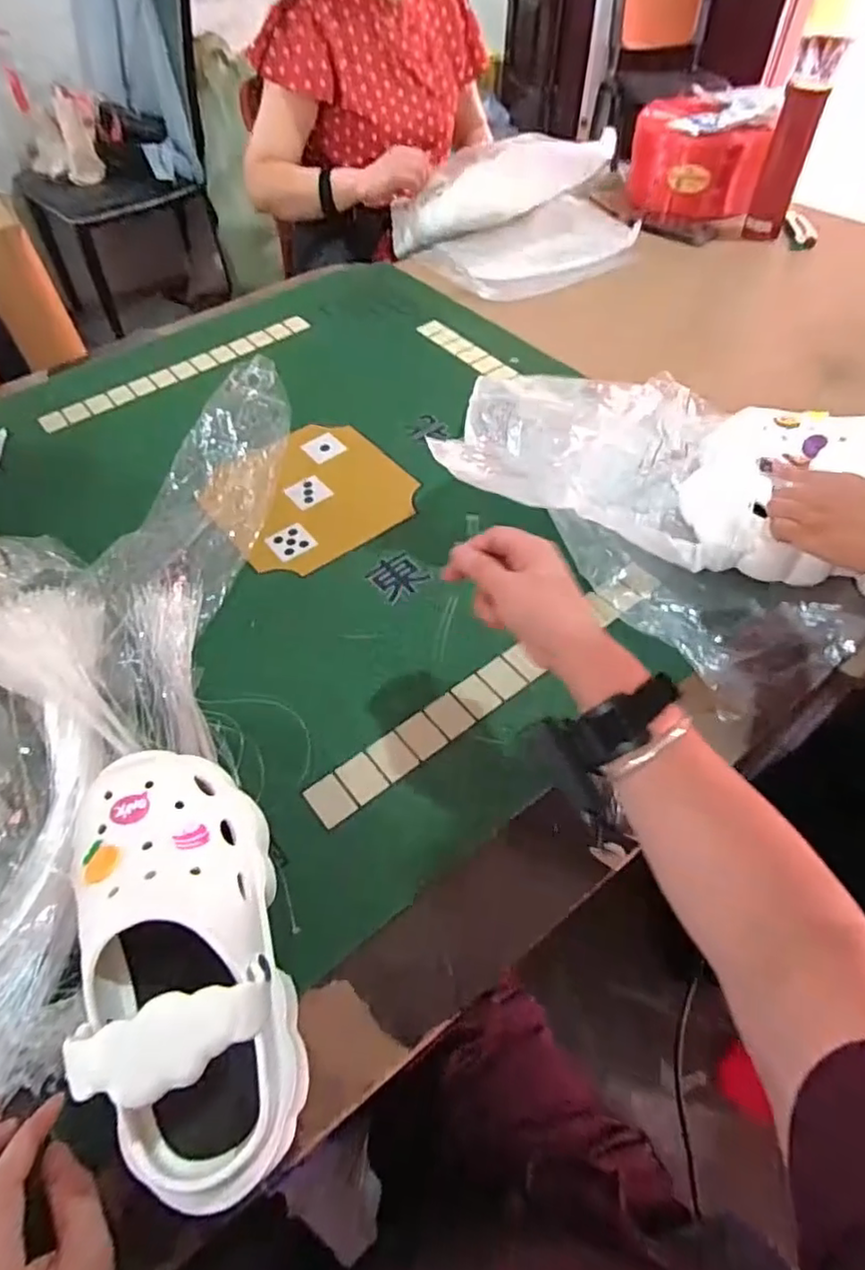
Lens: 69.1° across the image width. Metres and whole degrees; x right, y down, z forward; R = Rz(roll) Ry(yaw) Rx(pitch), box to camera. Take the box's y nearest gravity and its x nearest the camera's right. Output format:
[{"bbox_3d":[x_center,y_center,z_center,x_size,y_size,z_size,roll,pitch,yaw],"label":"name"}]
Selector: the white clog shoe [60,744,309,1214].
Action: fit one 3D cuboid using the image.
[{"bbox_3d":[-0.147,0.183,0.383,0.108,0.111,0.253,-19,55,-15],"label":"white clog shoe"}]

